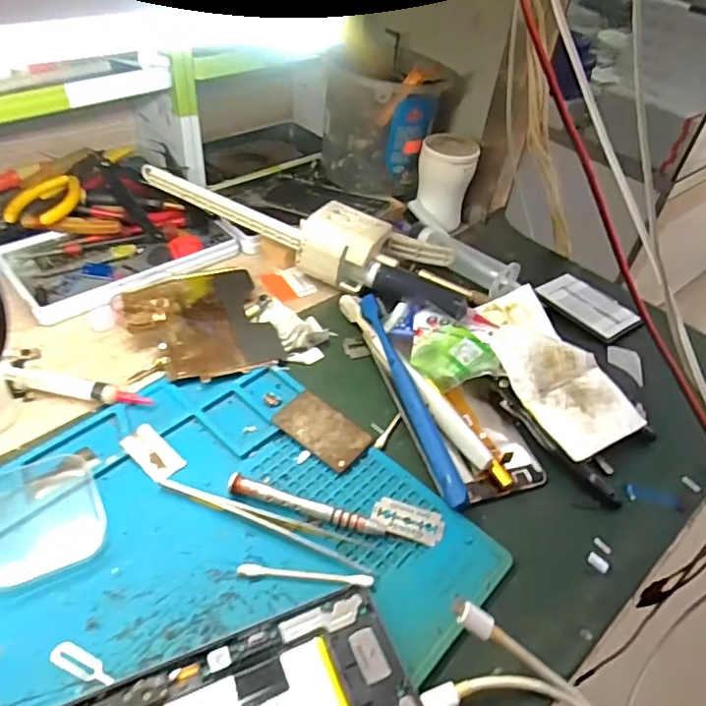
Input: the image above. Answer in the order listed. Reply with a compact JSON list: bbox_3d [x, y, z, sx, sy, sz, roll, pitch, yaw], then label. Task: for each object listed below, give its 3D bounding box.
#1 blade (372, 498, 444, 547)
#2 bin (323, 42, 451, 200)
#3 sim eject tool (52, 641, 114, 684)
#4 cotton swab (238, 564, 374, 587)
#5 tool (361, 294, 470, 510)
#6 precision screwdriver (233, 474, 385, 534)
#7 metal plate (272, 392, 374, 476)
[{"bbox_3d":[0.032,0.098,0.336,0.041,0.004,0.023,16,44,8],"label":"blade"},{"bbox_3d":[0.027,-0.233,0.587,0.113,0.128,0.112,4,43,-4],"label":"bin"},{"bbox_3d":[-0.126,0.146,0.268,0.035,0.004,0.011,20,35,14],"label":"sim eject tool"},{"bbox_3d":[-0.025,0.118,0.305,0.071,0.007,0.007,8,43,0],"label":"cotton swab"},{"bbox_3d":[0.038,0.024,0.397,0.015,0.007,0.185,-30,51,10],"label":"tool"},{"bbox_3d":[-0.027,0.089,0.332,0.093,0.011,0.010,14,44,7],"label":"precision screwdriver"},{"bbox_3d":[-0.020,0.050,0.376,0.060,0.004,0.035,33,51,21],"label":"metal plate"}]

